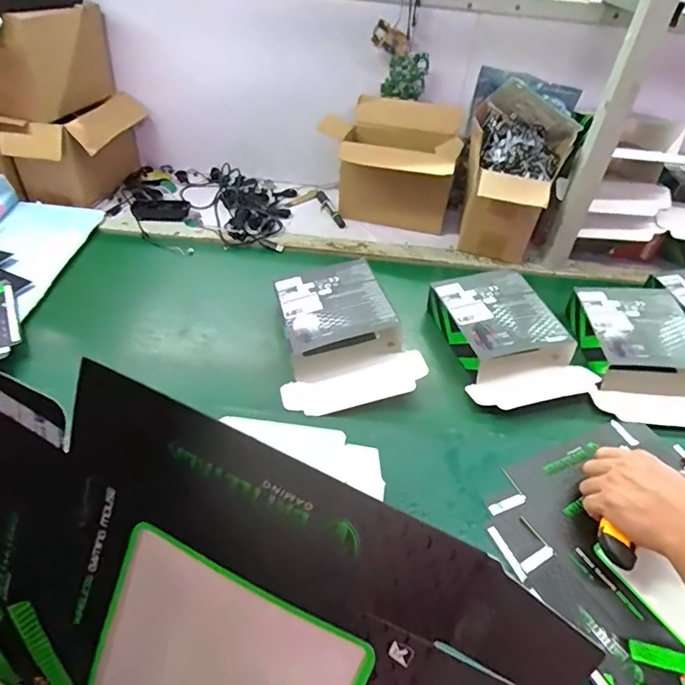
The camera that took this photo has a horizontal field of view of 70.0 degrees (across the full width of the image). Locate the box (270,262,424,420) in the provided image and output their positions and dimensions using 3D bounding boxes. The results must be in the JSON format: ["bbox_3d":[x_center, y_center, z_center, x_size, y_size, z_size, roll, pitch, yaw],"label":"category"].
[{"bbox_3d":[0.001,-0.022,0.718,0.189,0.072,0.243,-7,44,-12],"label":"box"}]

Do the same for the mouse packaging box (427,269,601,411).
[{"bbox_3d":[0.244,-0.011,0.752,0.198,0.061,0.250,-9,44,-14],"label":"mouse packaging box"}]

